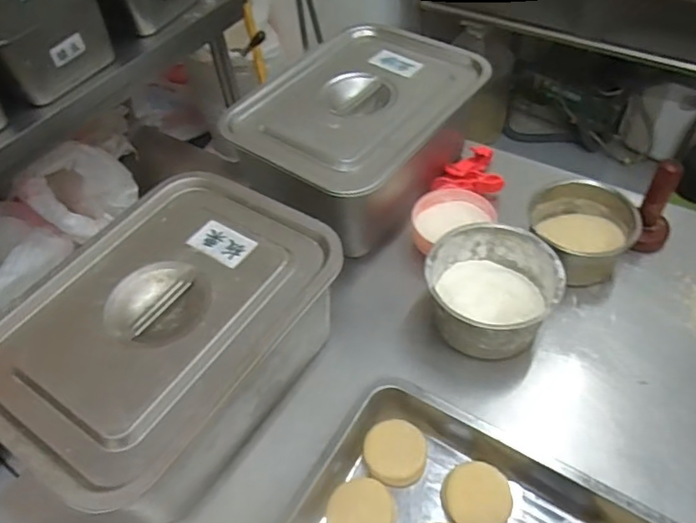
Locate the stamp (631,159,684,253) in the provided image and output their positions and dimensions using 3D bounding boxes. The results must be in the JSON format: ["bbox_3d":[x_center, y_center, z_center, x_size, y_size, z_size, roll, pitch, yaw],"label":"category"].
[{"bbox_3d":[0.409,-0.069,0.719,0.048,0.124,0.052,22,56,21],"label":"stamp"}]

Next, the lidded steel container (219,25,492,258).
[{"bbox_3d":[0.015,-0.180,0.815,0.263,0.155,0.363,29,58,25],"label":"lidded steel container"}]

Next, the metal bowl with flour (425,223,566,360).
[{"bbox_3d":[0.174,0.038,0.672,0.147,0.092,0.139,-2,50,3],"label":"metal bowl with flour"}]

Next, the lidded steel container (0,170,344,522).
[{"bbox_3d":[-0.189,0.085,0.614,0.247,0.149,0.350,29,58,25],"label":"lidded steel container"}]

